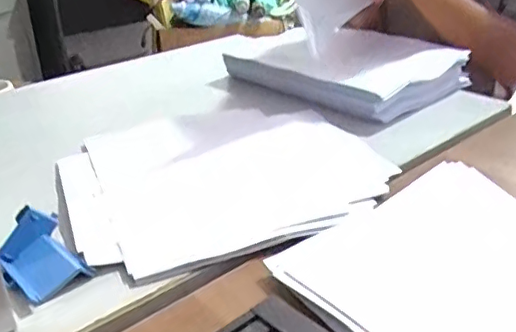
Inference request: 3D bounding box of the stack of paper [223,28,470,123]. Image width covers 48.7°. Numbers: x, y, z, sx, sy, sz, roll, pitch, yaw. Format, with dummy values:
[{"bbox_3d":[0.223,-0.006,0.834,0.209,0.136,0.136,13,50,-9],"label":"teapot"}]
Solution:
[{"bbox_3d":[0.121,-0.157,0.899,0.253,0.054,0.328,-25,34,-38],"label":"stack of paper"}]

